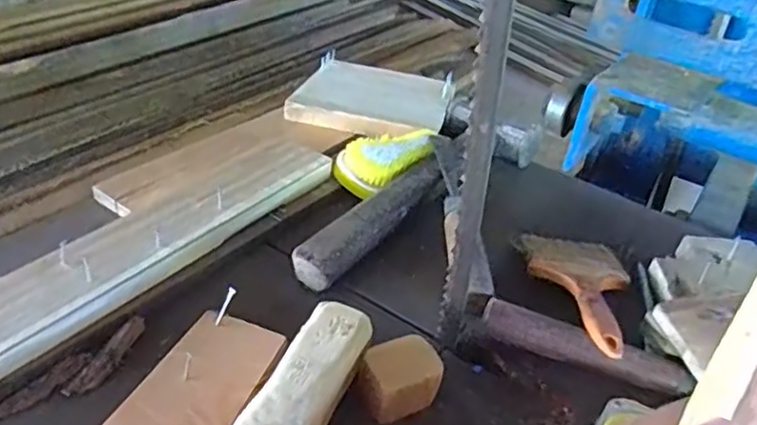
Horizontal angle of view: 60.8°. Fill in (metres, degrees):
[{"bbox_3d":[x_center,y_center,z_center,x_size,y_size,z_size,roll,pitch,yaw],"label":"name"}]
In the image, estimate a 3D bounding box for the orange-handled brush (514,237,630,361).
[{"bbox_3d":[0.170,0.061,0.539,0.091,0.013,0.187,7,23,3],"label":"orange-handled brush"}]

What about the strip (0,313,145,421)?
[{"bbox_3d":[-0.202,0.108,0.435,0.026,0.009,0.110,28,39,28],"label":"strip"}]

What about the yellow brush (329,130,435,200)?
[{"bbox_3d":[0.011,-0.057,0.657,0.116,0.038,0.054,-25,45,-38],"label":"yellow brush"}]

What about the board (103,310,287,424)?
[{"bbox_3d":[-0.118,0.119,0.421,0.070,0.017,0.134,17,35,14],"label":"board"}]

